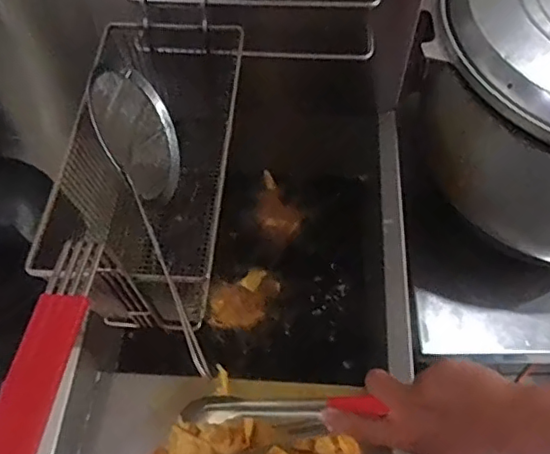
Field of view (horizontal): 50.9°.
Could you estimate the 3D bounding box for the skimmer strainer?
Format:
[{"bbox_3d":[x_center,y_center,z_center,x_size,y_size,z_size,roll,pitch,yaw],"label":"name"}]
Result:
[{"bbox_3d":[-0.135,-0.003,0.688,0.080,0.148,0.383,-15,92,-8],"label":"skimmer strainer"}]

